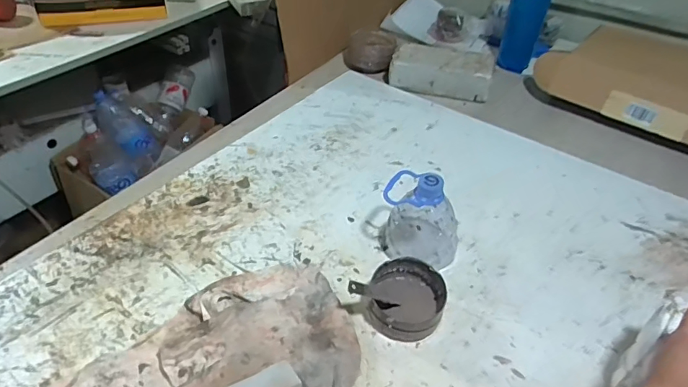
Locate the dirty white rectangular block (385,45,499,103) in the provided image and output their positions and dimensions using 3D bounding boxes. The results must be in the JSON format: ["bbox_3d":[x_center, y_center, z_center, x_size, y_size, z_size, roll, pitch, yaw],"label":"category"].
[{"bbox_3d":[0.206,-0.262,1.013,0.199,0.055,0.119,15,42,14],"label":"dirty white rectangular block"}]

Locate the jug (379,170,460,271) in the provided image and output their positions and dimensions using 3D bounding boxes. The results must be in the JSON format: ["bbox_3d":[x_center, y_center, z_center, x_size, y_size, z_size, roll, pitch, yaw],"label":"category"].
[{"bbox_3d":[0.107,0.021,0.641,0.106,0.122,0.088,12,42,11],"label":"jug"}]

